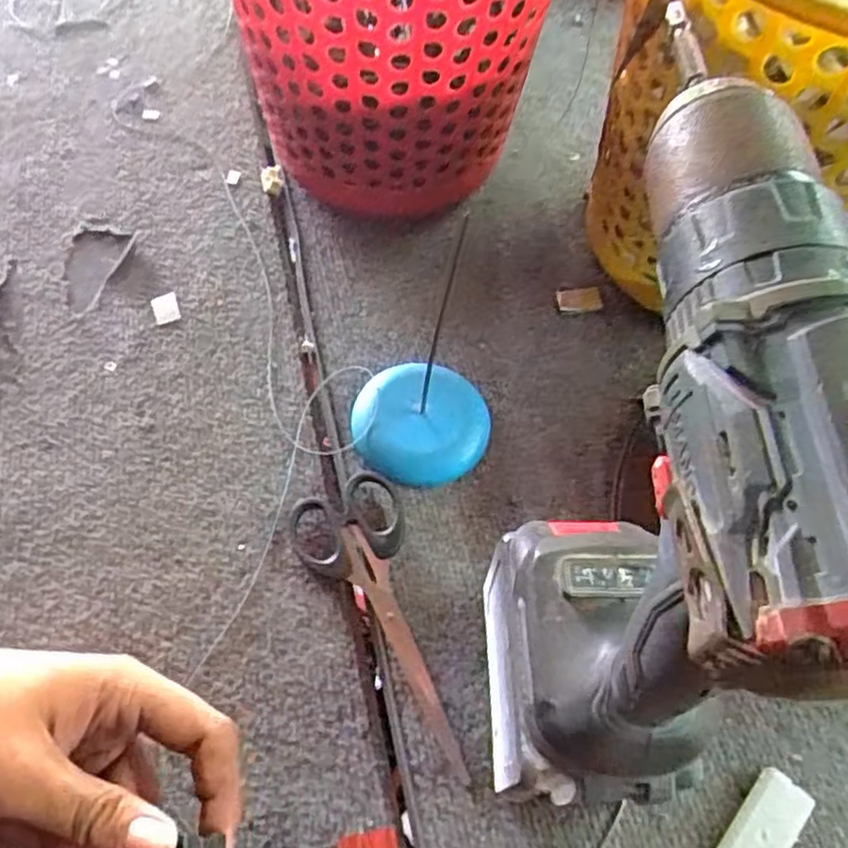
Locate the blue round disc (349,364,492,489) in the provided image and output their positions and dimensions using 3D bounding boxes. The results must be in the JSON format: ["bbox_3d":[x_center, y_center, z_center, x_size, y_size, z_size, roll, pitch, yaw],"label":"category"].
[{"bbox_3d":[-0.001,-0.002,0.462,0.086,0.018,0.080,-3,58,-5],"label":"blue round disc"}]

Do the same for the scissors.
[{"bbox_3d":[-0.027,0.105,0.396,0.063,0.016,0.169,-13,60,-11],"label":"scissors"}]

